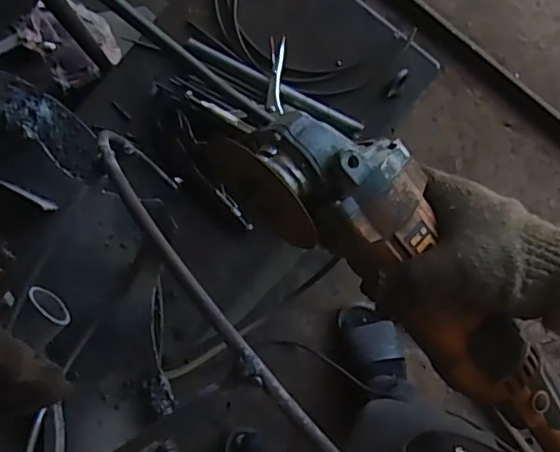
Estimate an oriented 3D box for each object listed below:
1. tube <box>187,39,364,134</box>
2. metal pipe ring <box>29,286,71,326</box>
[{"bbox_3d":[-0.010,-0.172,0.717,0.240,0.019,0.022,31,86,9],"label":"tube"},{"bbox_3d":[-0.149,0.052,0.380,0.009,0.027,0.032,-42,81,-1],"label":"metal pipe ring"}]

